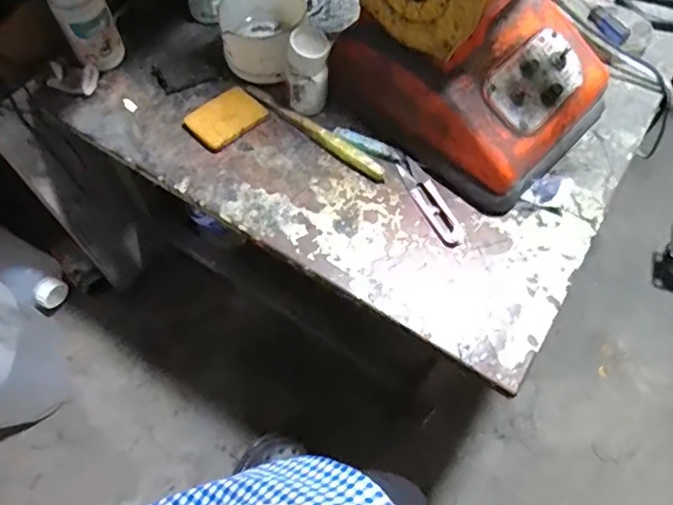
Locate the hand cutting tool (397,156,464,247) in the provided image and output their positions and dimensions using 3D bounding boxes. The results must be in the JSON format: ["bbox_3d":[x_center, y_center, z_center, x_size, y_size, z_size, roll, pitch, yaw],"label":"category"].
[{"bbox_3d":[0.091,-0.049,0.514,0.024,0.007,0.099,-24,67,-13],"label":"hand cutting tool"}]

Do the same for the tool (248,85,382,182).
[{"bbox_3d":[-0.024,-0.123,0.543,0.173,0.010,0.018,36,68,15],"label":"tool"}]

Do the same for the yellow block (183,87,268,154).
[{"bbox_3d":[-0.112,-0.137,0.543,0.050,0.012,0.072,42,70,17],"label":"yellow block"}]

